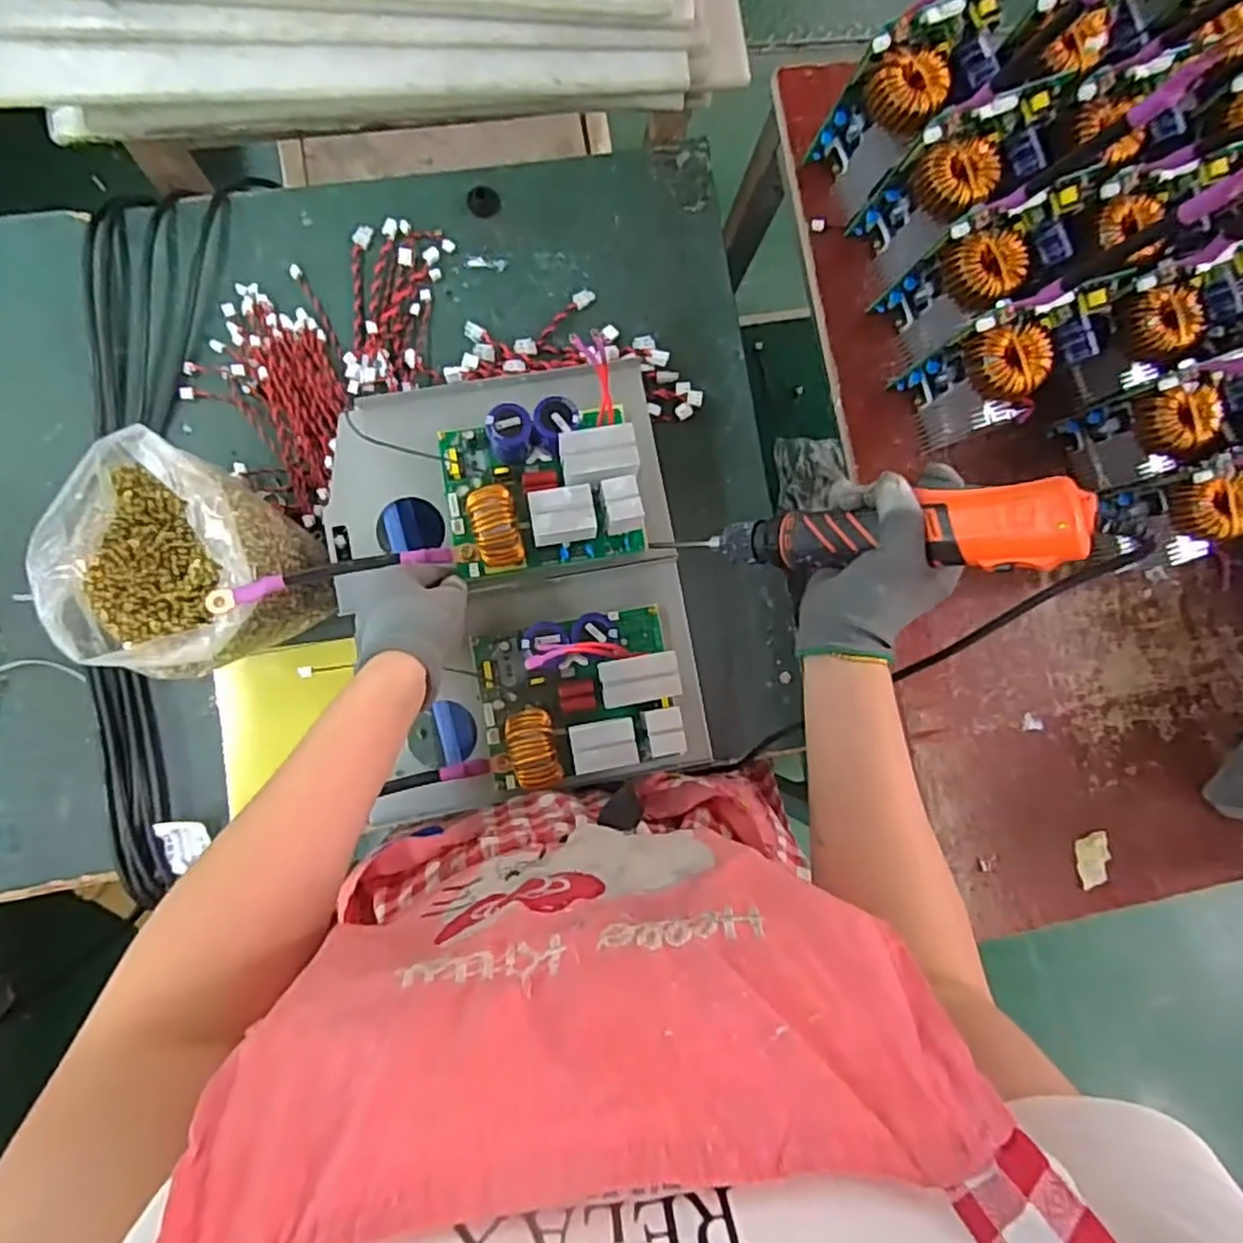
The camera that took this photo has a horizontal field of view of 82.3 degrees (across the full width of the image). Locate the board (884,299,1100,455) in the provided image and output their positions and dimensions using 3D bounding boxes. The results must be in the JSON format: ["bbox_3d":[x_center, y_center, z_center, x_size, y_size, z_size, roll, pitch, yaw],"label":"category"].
[{"bbox_3d":[0.309,-0.201,0.576,0.107,0.133,0.077,-21,88,-7],"label":"board"}]

